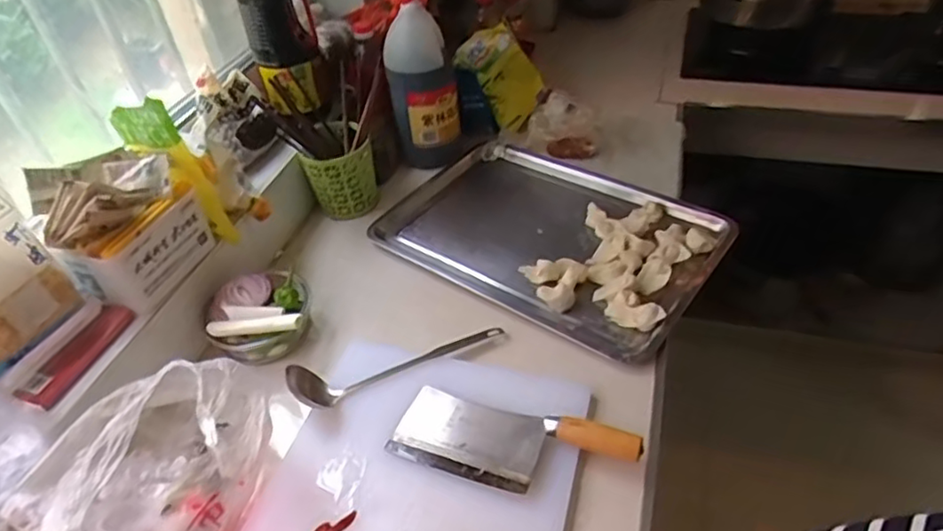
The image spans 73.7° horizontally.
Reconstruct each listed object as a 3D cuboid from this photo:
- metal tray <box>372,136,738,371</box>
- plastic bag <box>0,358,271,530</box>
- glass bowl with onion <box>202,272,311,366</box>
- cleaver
[{"bbox_3d":[0.106,-0.054,1.001,0.515,0.051,0.340,23,48,31],"label":"metal tray"},{"bbox_3d":[-0.296,0.222,0.602,0.194,0.201,0.252,11,45,18],"label":"plastic bag"},{"bbox_3d":[-0.283,0.069,0.850,0.122,0.079,0.116,-9,42,-4],"label":"glass bowl with onion"},{"bbox_3d":[0.042,0.195,0.688,0.259,0.033,0.095,12,45,19],"label":"cleaver"}]

